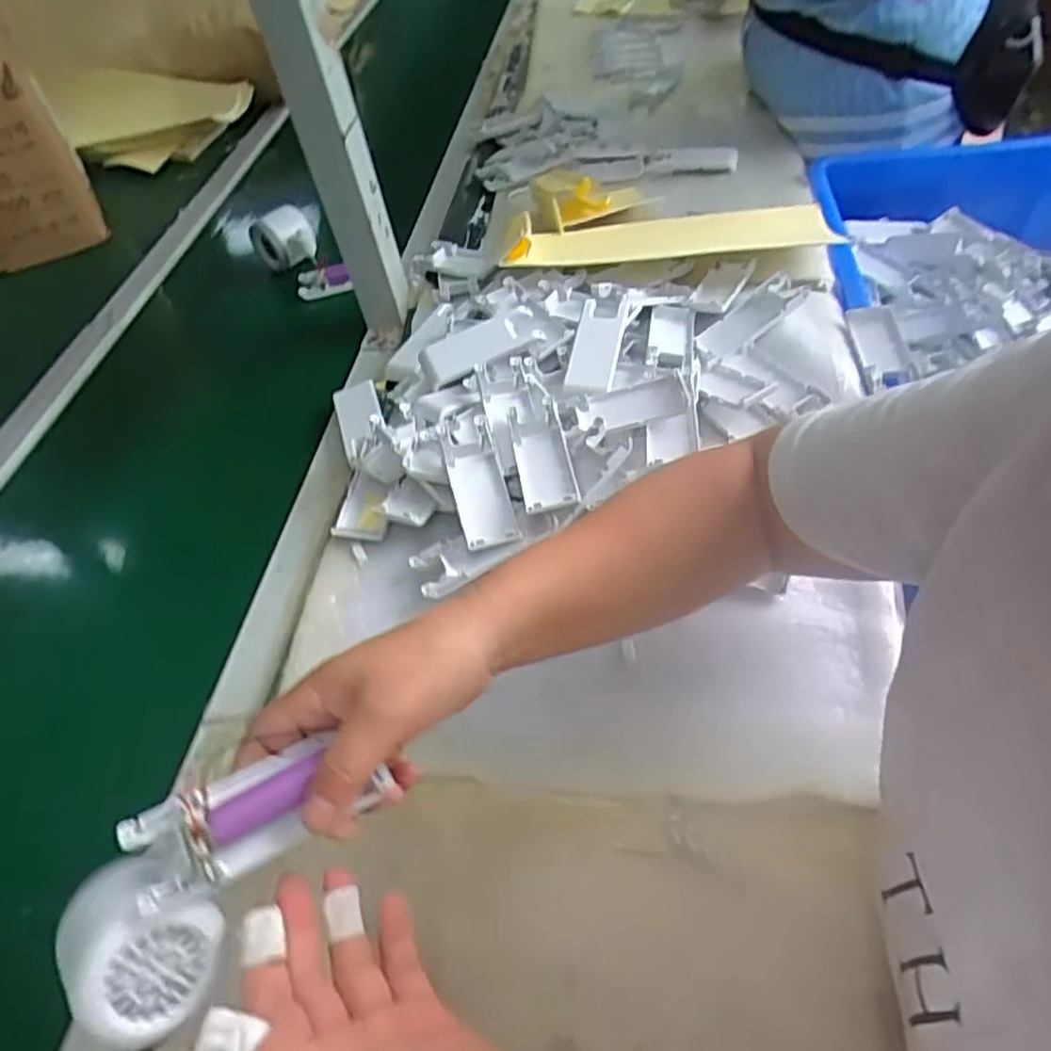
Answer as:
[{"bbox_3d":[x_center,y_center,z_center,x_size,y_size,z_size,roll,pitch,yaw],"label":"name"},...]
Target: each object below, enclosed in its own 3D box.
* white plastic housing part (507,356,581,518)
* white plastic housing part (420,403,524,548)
[{"bbox_3d":[0.009,-0.072,0.540,0.039,0.017,0.155,-10,51,-2],"label":"white plastic housing part"},{"bbox_3d":[-0.041,-0.041,0.538,0.049,0.034,0.133,-14,52,-5],"label":"white plastic housing part"}]

